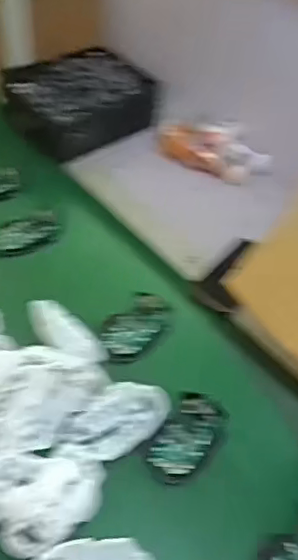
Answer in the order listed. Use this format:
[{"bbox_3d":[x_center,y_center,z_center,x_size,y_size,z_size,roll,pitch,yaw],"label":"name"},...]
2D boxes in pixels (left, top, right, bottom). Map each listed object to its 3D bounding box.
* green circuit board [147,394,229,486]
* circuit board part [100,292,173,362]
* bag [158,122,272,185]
[{"bbox_3d":[0.045,0.184,0.691,0.061,0.025,0.107,31,62,13],"label":"green circuit board"},{"bbox_3d":[-0.020,0.063,0.793,0.063,0.024,0.107,37,67,24],"label":"circuit board part"},{"bbox_3d":[0.116,-0.235,1.034,0.190,0.063,0.078,26,49,25],"label":"bag"}]

